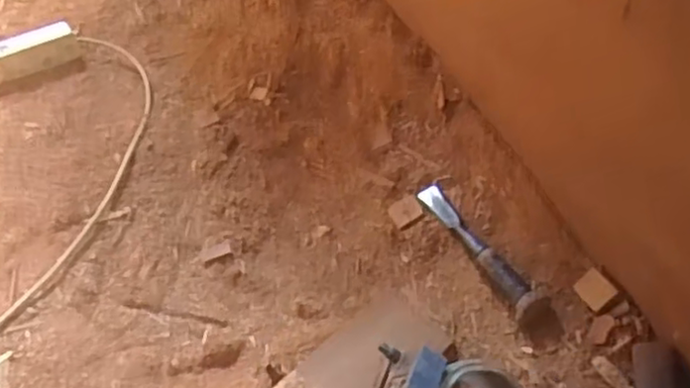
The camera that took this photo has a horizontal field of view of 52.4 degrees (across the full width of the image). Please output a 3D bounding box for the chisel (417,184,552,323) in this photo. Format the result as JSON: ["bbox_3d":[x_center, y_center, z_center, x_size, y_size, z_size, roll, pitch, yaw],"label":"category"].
[{"bbox_3d":[0.175,0.062,0.908,0.047,0.044,0.231,-23,53,-16],"label":"chisel"}]

